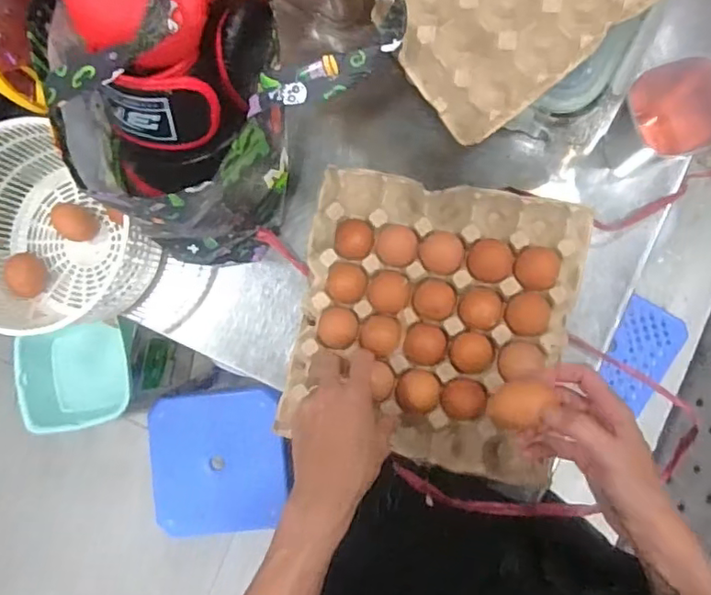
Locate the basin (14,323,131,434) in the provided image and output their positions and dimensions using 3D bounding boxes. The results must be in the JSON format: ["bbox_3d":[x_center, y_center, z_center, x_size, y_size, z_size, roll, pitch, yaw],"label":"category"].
[{"bbox_3d":[-0.544,0.154,1.165,0.227,0.128,0.202,-15,85,6],"label":"basin"}]

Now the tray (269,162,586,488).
[{"bbox_3d":[0.079,0.023,0.620,0.285,0.050,0.285,10,88,7],"label":"tray"}]

